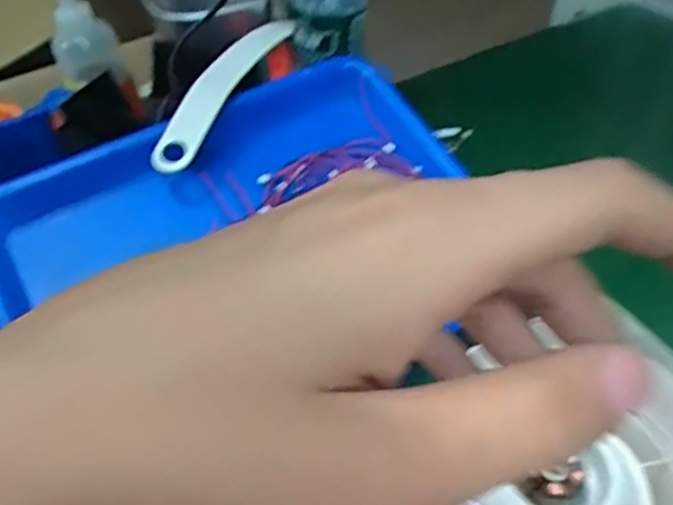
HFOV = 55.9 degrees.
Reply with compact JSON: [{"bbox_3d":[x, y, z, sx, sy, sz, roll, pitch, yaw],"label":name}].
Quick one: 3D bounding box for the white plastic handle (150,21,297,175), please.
[{"bbox_3d":[-0.091,-0.137,0.517,0.032,0.032,0.190,19,62,23],"label":"white plastic handle"}]

